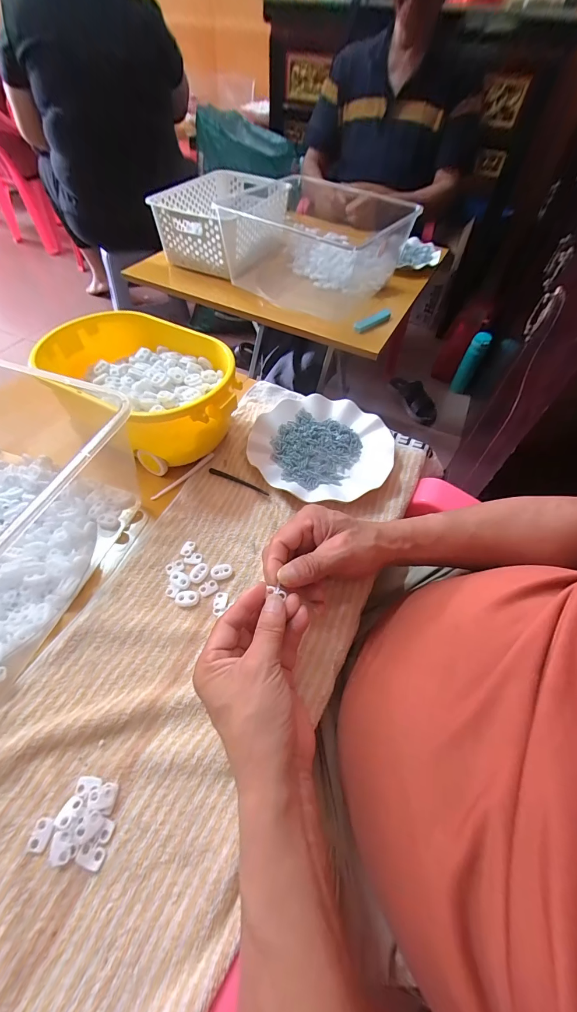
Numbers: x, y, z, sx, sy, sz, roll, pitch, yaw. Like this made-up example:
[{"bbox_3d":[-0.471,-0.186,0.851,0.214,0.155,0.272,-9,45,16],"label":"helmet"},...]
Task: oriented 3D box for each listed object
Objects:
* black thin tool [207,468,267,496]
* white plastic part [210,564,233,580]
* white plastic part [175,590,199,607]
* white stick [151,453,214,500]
[{"bbox_3d":[-0.061,-0.031,0.432,0.084,0.004,0.009,23,56,13],"label":"black thin tool"},{"bbox_3d":[-0.069,0.068,0.363,0.022,0.006,0.014,-12,56,-12],"label":"white plastic part"},{"bbox_3d":[-0.100,0.091,0.347,0.022,0.005,0.016,-5,55,-7],"label":"white plastic part"},{"bbox_3d":[-0.129,-0.038,0.434,0.094,0.004,0.011,-36,64,-25],"label":"white stick"}]

